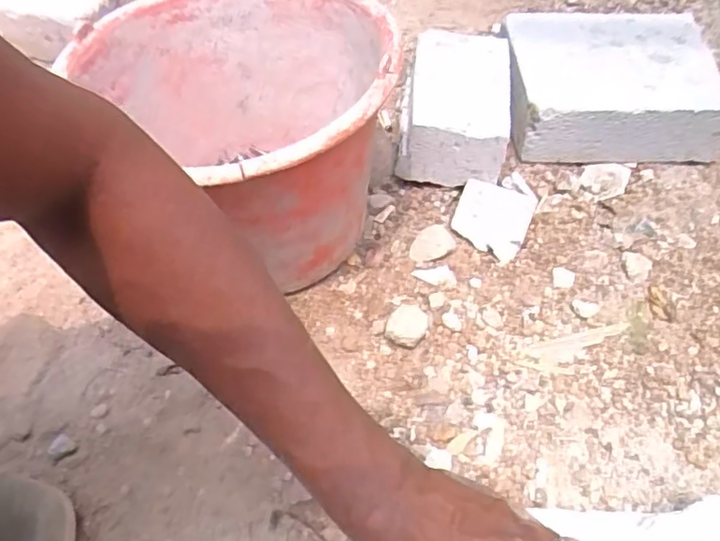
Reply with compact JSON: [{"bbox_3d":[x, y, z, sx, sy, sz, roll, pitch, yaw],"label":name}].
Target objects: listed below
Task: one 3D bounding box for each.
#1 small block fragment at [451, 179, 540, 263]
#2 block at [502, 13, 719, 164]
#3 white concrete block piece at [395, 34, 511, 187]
[{"bbox_3d":[0.134,-0.052,0.620,0.073,0.010,0.069,23,90,13],"label":"small block fragment"},{"bbox_3d":[0.291,-0.222,0.721,0.229,0.084,0.188,2,54,3],"label":"block"},{"bbox_3d":[0.111,-0.182,0.684,0.110,0.085,0.188,9,54,8],"label":"white concrete block piece"}]

